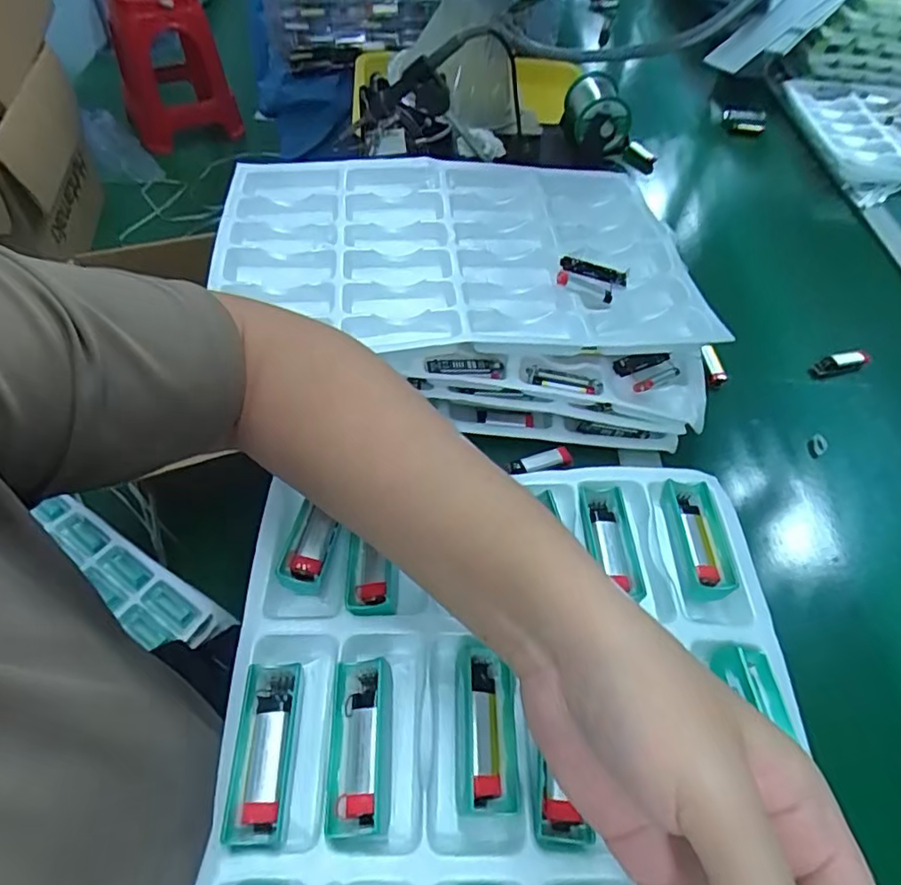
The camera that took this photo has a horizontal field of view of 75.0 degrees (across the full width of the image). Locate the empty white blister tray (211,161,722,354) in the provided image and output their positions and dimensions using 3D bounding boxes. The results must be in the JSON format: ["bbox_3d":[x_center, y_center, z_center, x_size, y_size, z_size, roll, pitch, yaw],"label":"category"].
[{"bbox_3d":[0.001,-0.194,0.585,0.448,0.032,0.309,-2,54,-6],"label":"empty white blister tray"}]

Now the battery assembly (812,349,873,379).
[{"bbox_3d":[0.441,-0.088,0.660,0.076,0.017,0.021,-16,57,-16],"label":"battery assembly"}]

